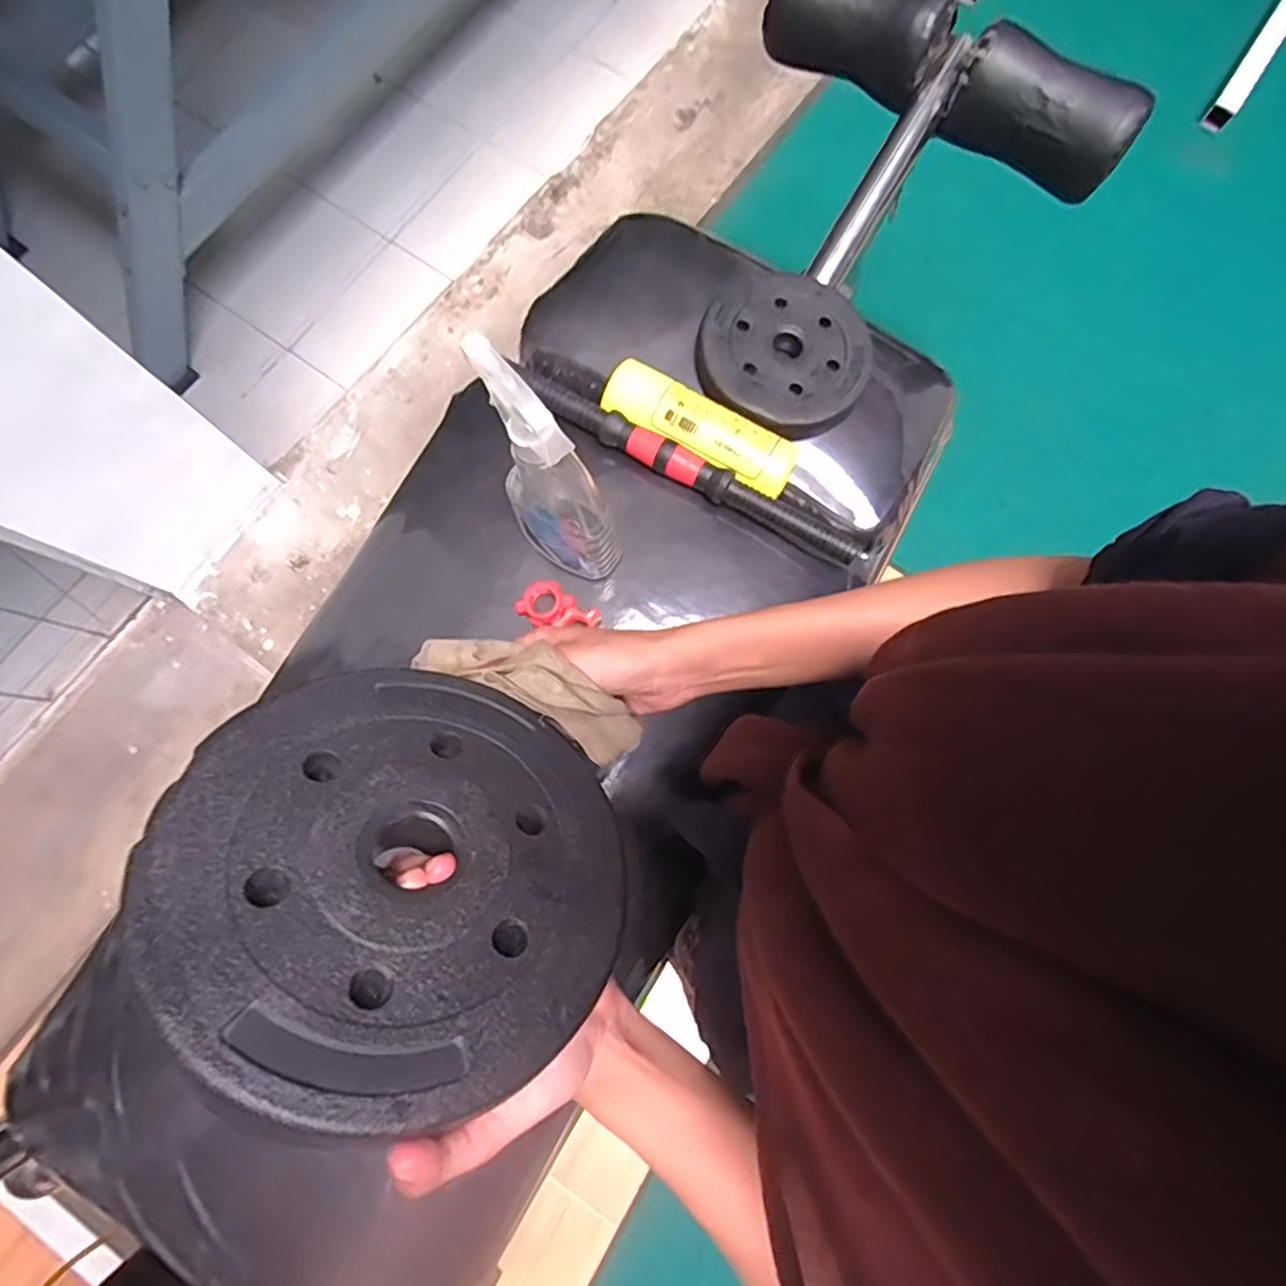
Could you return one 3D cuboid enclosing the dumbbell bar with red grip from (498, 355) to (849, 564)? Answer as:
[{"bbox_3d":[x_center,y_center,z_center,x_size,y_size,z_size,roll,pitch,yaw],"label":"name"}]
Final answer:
[{"bbox_3d":[0.035,-0.170,0.653,0.366,0.033,0.034,30,78,6],"label":"dumbbell bar with red grip"}]

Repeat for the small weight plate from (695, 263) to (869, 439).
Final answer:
[{"bbox_3d":[0.147,-0.299,0.691,0.169,0.031,0.177,0,77,-1],"label":"small weight plate"}]

